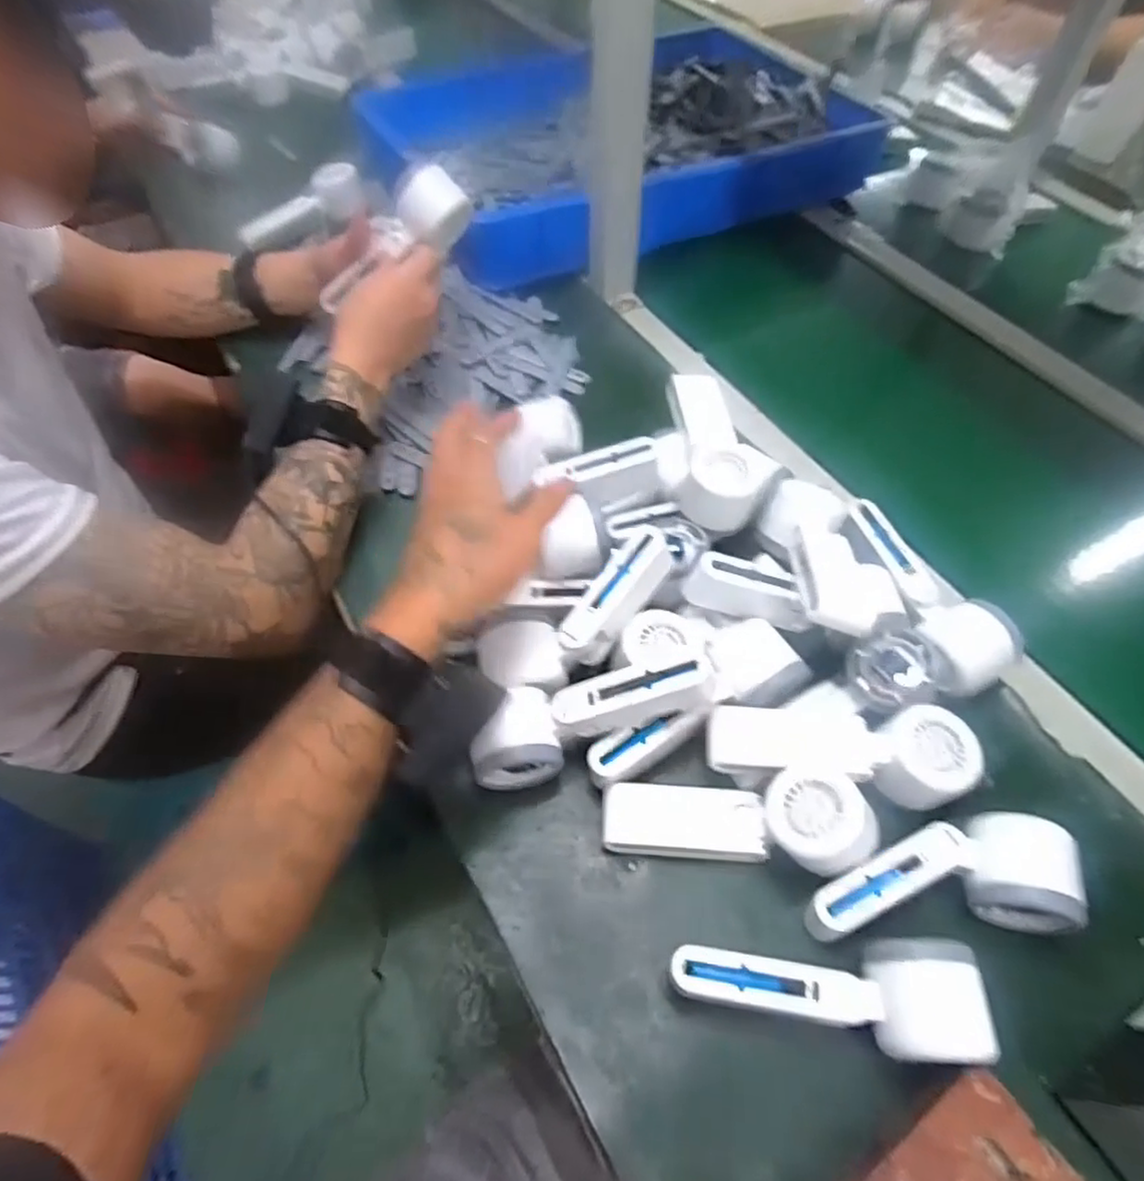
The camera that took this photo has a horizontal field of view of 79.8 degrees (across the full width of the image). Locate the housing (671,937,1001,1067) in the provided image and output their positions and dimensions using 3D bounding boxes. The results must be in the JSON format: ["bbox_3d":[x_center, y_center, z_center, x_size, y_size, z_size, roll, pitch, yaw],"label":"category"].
[{"bbox_3d":[0.140,0.228,0.386,0.167,0.050,0.057,3,55,2],"label":"housing"}]

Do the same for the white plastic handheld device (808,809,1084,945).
[{"bbox_3d":[0.222,0.176,0.419,0.157,0.046,0.062,-1,55,-1],"label":"white plastic handheld device"}]

